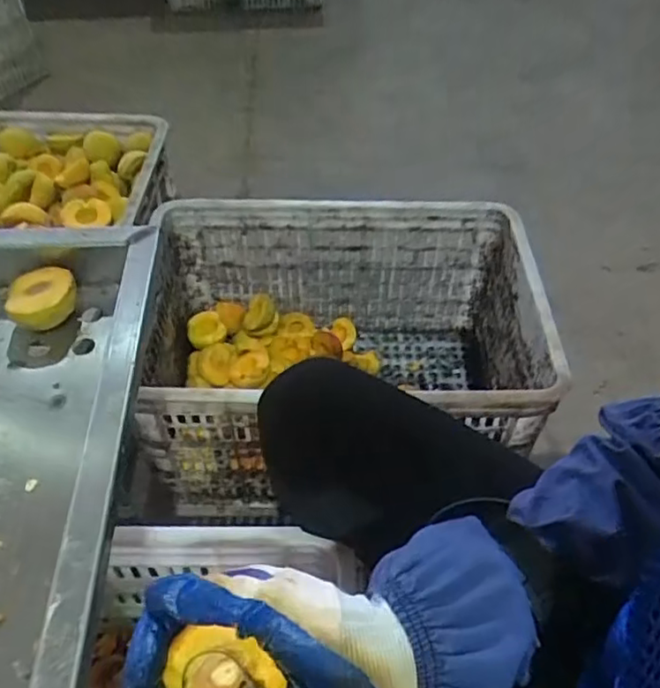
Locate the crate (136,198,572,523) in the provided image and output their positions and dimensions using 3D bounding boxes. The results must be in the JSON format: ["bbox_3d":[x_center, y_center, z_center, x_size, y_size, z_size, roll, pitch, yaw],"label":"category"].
[{"bbox_3d":[0.003,0.022,0.884,0.532,0.294,0.373,1,49,-1],"label":"crate"}]

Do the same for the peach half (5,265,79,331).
[{"bbox_3d":[-0.258,-0.039,0.556,0.060,0.046,0.057,-13,51,-13],"label":"peach half"}]

